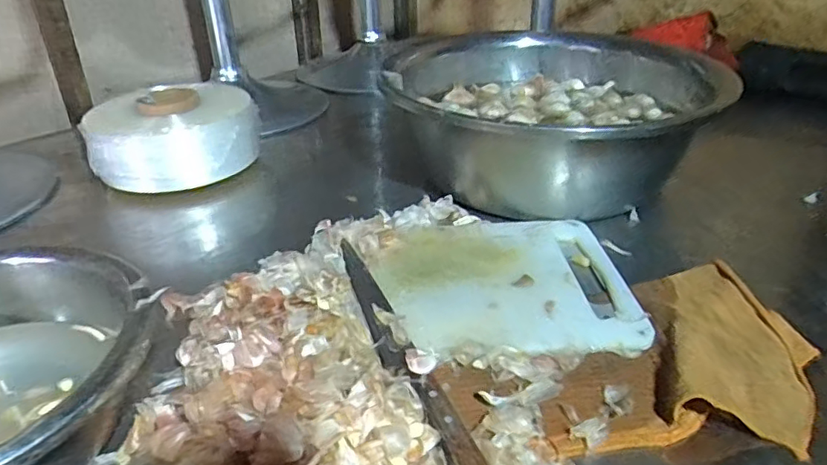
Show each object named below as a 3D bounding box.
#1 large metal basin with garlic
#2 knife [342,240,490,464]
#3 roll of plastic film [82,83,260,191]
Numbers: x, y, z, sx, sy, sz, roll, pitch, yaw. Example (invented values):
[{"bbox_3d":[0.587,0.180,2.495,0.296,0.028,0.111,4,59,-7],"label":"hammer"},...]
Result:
[{"bbox_3d":[0.186,-0.174,0.858,0.398,0.161,0.467,-13,32,-19],"label":"large metal basin with garlic"},{"bbox_3d":[-0.018,0.099,0.541,0.034,0.019,0.337,-12,32,-19],"label":"knife"},{"bbox_3d":[-0.372,-0.149,0.890,0.202,0.111,0.198,-1,30,0],"label":"roll of plastic film"}]

